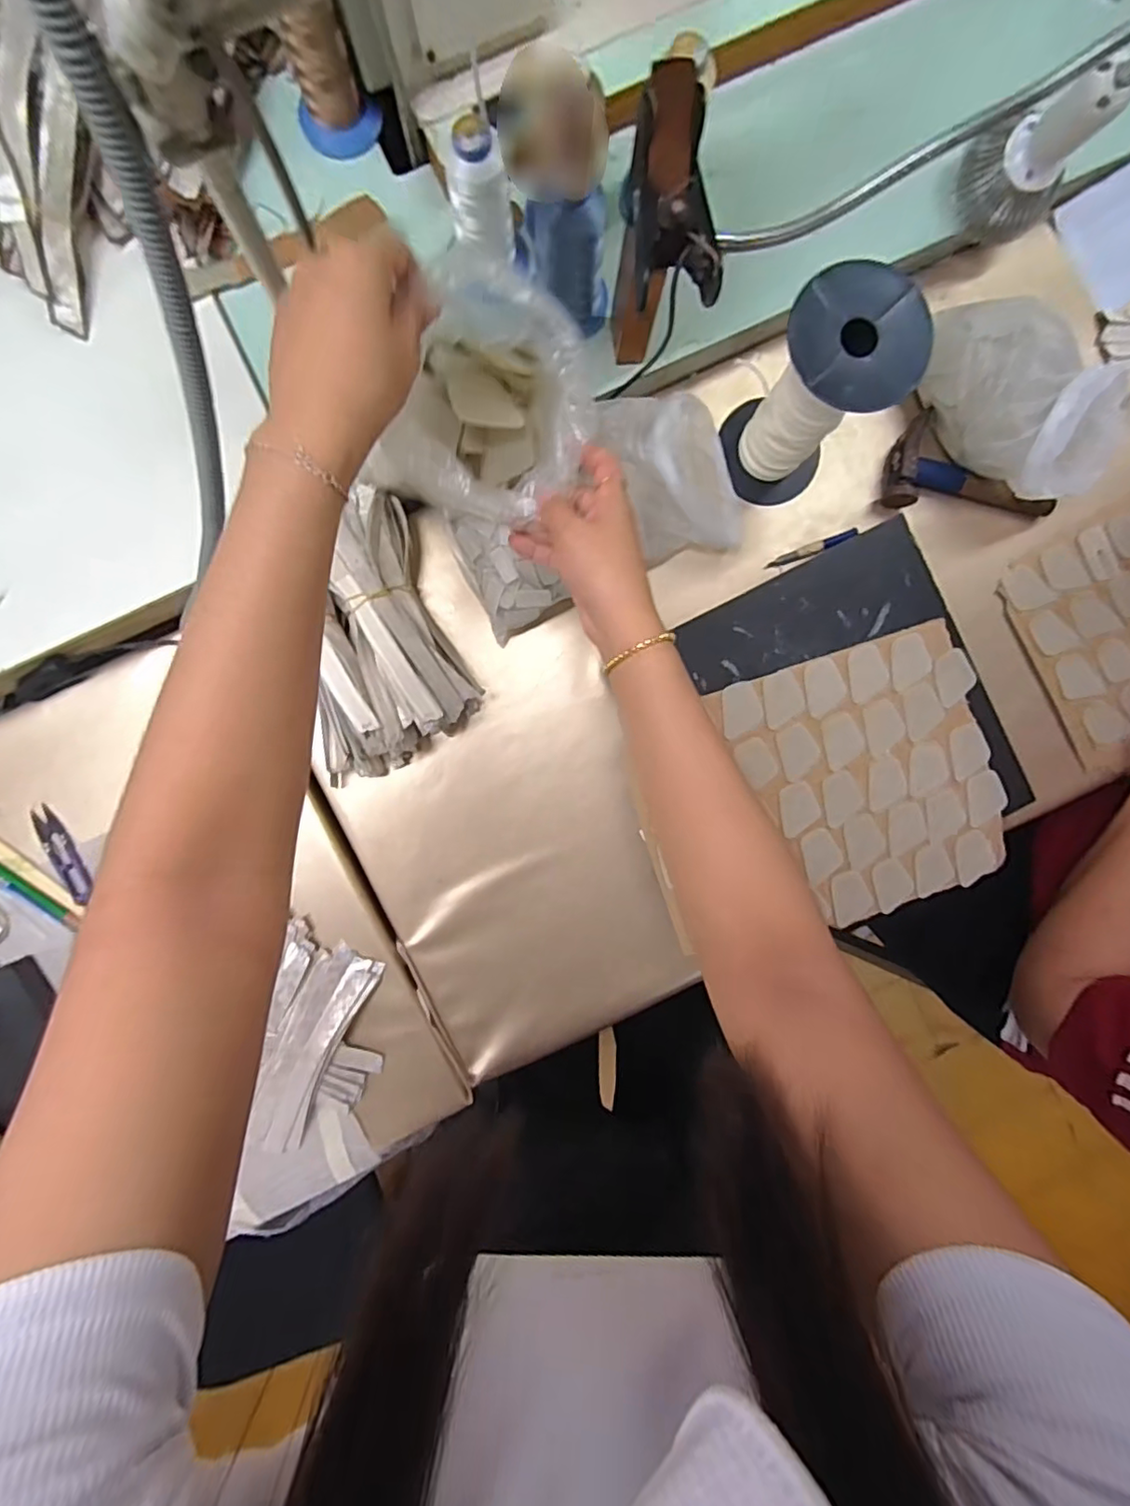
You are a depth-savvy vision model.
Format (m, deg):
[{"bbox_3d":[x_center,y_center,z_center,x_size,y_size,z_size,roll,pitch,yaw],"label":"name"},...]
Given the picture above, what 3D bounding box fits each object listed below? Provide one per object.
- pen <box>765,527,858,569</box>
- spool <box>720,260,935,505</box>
[{"bbox_3d":[0.236,-0.194,0.551,0.089,0.014,0.011,-21,92,0],"label":"pen"},{"bbox_3d":[0.196,-0.283,0.467,0.092,0.164,0.086,0,92,-1],"label":"spool"}]

